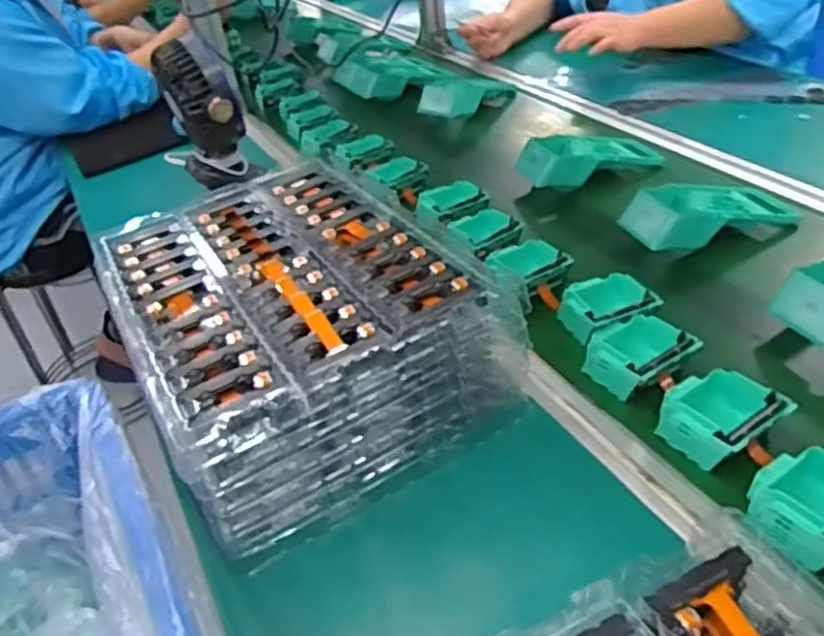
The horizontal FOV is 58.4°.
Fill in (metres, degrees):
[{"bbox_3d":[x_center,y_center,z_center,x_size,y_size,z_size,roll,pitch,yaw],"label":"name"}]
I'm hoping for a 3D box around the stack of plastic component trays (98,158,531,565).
[{"bbox_3d":[-0.117,-0.005,0.681,0.273,0.124,0.369,-26,38,-21],"label":"stack of plastic component trays"}]

